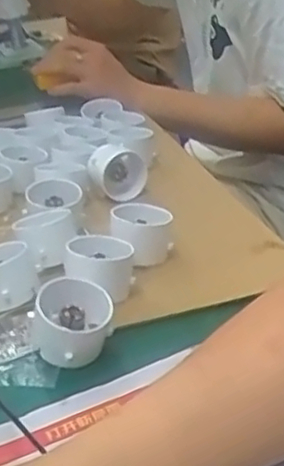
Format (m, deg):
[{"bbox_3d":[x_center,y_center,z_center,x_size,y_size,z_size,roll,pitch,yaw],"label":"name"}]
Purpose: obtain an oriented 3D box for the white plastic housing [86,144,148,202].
[{"bbox_3d":[-0.024,-0.060,0.716,0.058,0.048,0.041,-8,26,0],"label":"white plastic housing"}]

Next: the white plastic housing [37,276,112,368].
[{"bbox_3d":[-0.045,0.060,0.477,0.047,0.050,0.047,-5,26,2],"label":"white plastic housing"}]

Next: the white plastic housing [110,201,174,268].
[{"bbox_3d":[0.001,-0.001,0.585,0.050,0.039,0.053,-7,26,-2],"label":"white plastic housing"}]

